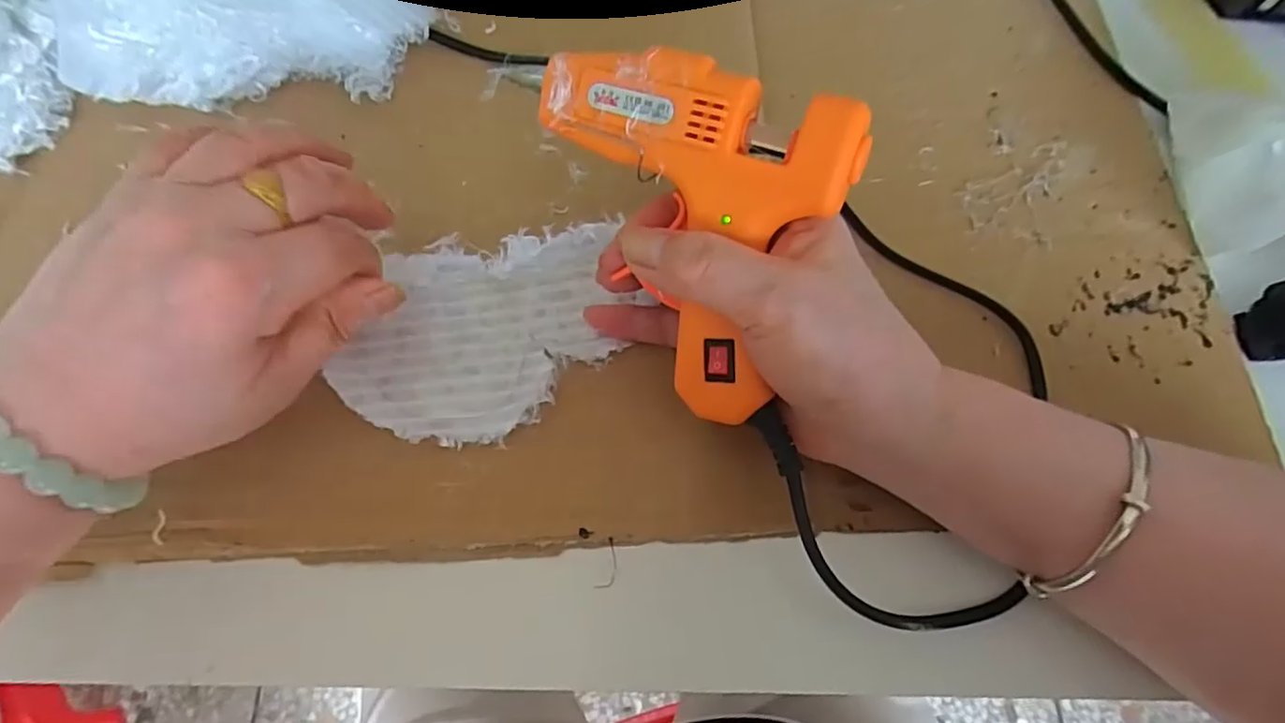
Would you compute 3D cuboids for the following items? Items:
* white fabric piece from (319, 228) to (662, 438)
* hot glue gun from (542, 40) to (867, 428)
[{"bbox_3d":[-0.065,-0.010,0.257,0.111,0.014,0.081,-8,67,-4],"label":"white fabric piece"},{"bbox_3d":[0.011,-0.051,0.227,0.113,0.030,0.107,30,112,13],"label":"hot glue gun"}]

